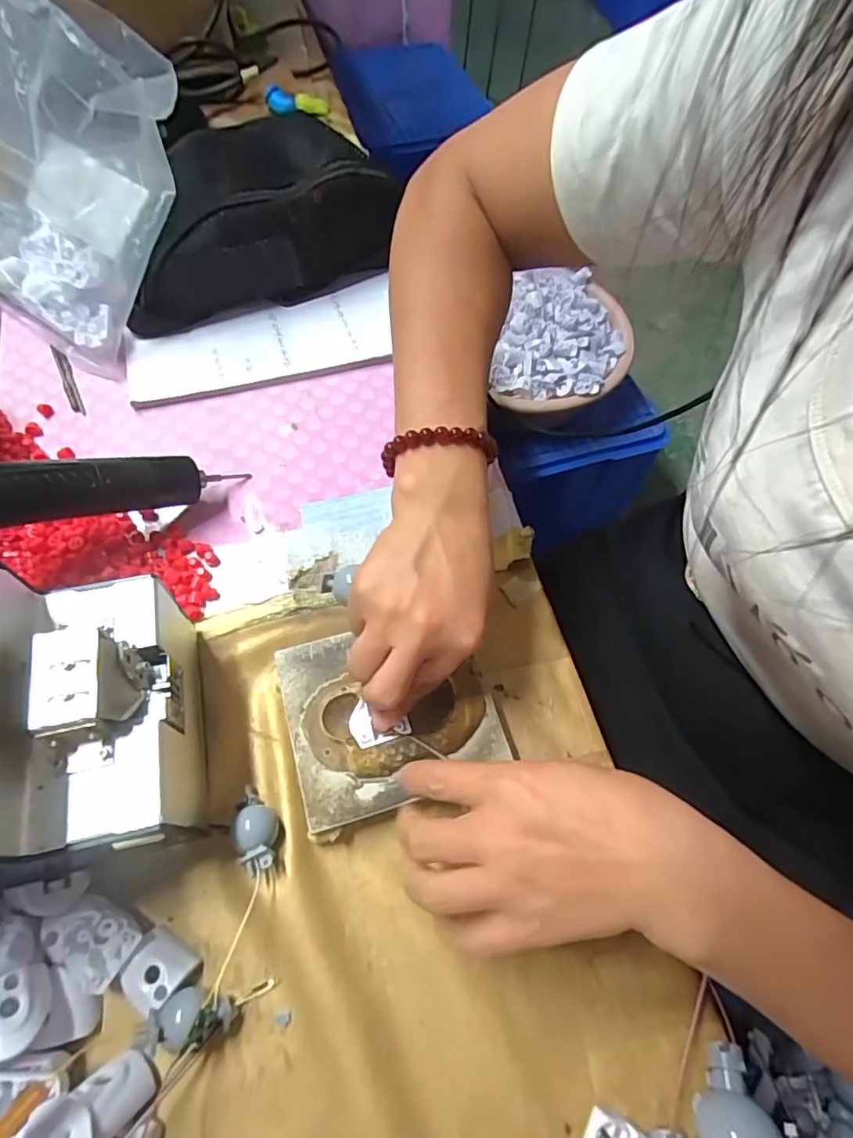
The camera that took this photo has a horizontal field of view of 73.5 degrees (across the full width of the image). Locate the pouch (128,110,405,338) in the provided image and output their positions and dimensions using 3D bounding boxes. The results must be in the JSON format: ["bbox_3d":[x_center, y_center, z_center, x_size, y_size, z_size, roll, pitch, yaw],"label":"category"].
[{"bbox_3d":[-0.145,-0.293,0.477,0.236,0.084,0.118,-22,66,-13],"label":"pouch"}]

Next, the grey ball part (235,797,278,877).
[{"bbox_3d":[-0.090,0.142,0.307,0.021,0.019,0.038,-19,66,-12],"label":"grey ball part"}]

